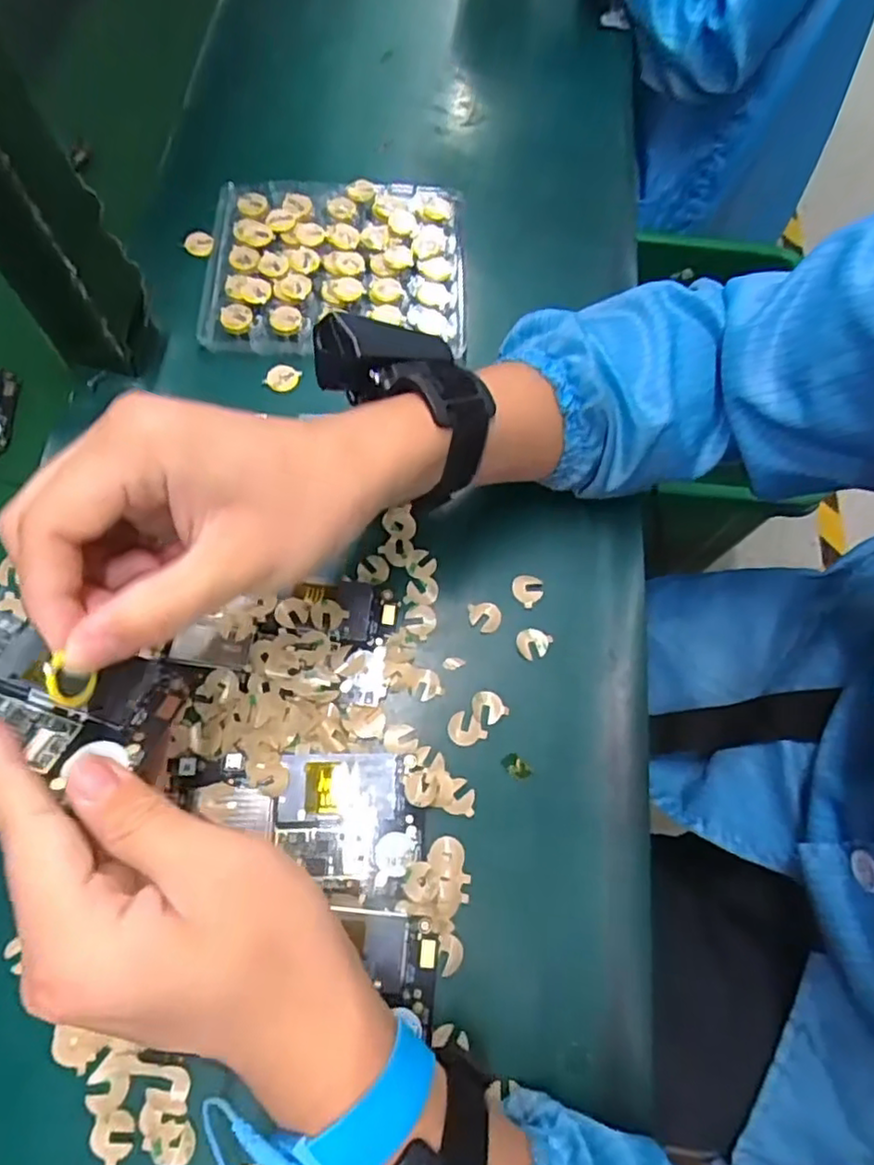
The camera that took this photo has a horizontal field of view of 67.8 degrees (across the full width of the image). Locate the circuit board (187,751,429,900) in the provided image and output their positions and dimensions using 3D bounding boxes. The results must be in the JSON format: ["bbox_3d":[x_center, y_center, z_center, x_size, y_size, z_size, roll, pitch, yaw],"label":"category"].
[{"bbox_3d":[-0.061,0.116,0.318,0.106,0.007,0.064,1,69,0],"label":"circuit board"}]

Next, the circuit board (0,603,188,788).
[{"bbox_3d":[-0.166,0.038,0.254,0.123,0.005,0.059,21,43,-3],"label":"circuit board"}]

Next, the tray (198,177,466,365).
[{"bbox_3d":[-0.069,-0.219,0.444,0.170,0.022,0.139,-1,69,-1],"label":"tray"}]

